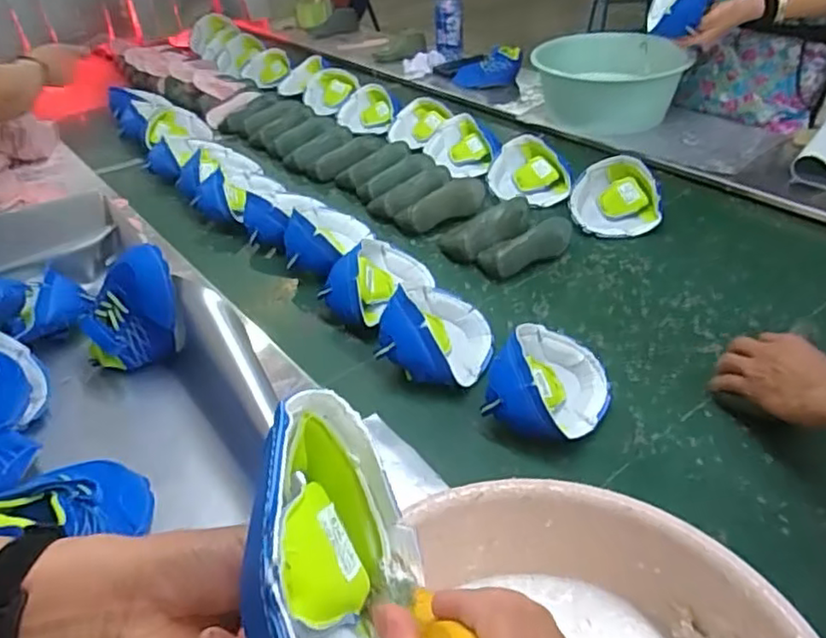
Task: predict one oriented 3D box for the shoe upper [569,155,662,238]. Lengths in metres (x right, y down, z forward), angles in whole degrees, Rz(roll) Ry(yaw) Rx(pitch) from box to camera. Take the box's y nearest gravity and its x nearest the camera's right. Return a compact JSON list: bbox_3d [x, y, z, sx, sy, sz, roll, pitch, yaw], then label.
[{"bbox_3d":[0.325,-0.199,1.024,0.134,0.072,0.106,7,40,16],"label":"shoe upper"}]

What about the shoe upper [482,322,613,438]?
[{"bbox_3d":[0.153,0.066,0.705,0.131,0.053,0.156,36,46,2],"label":"shoe upper"}]

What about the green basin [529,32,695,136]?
[{"bbox_3d":[0.409,-0.507,1.362,0.300,0.115,0.263,0,38,9],"label":"green basin"}]

